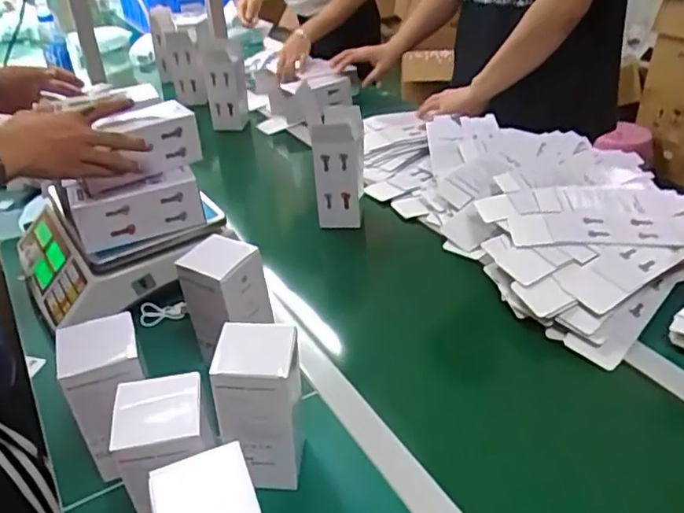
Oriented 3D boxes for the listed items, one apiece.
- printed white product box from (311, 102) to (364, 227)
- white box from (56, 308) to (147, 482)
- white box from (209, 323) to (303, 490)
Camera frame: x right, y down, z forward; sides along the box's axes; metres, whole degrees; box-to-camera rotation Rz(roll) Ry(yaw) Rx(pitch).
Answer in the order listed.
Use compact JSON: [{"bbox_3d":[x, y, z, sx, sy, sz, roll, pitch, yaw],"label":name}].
[{"bbox_3d":[-0.005,-0.153,1.069,0.076,0.183,0.115,0,34,6],"label":"printed white product box"},{"bbox_3d":[-0.235,0.158,0.639,0.077,0.173,0.091,-15,36,-16],"label":"white box"},{"bbox_3d":[-0.079,0.152,0.616,0.080,0.165,0.080,-2,34,2],"label":"white box"}]

